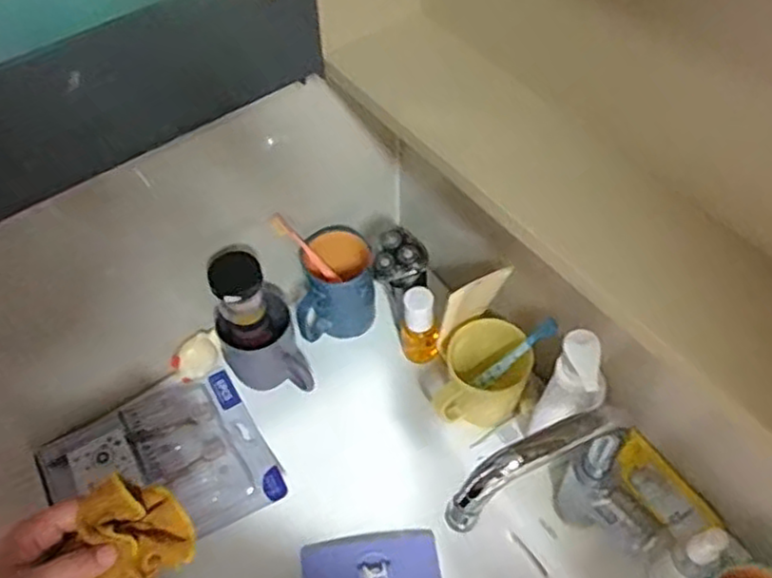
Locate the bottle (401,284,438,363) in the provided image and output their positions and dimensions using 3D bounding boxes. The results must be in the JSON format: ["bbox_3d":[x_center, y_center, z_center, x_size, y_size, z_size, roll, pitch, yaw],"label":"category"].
[{"bbox_3d":[0.039,0.043,0.793,0.041,0.104,0.035,0,53,2],"label":"bottle"}]

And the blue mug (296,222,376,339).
[{"bbox_3d":[-0.059,-0.005,0.827,0.095,0.099,0.102,-8,54,-4],"label":"blue mug"}]

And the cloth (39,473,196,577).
[{"bbox_3d":[-0.184,0.186,0.484,0.070,0.058,0.101,29,59,21],"label":"cloth"}]

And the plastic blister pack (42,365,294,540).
[{"bbox_3d":[-0.235,0.190,0.744,0.208,0.035,0.182,-29,58,-18],"label":"plastic blister pack"}]

